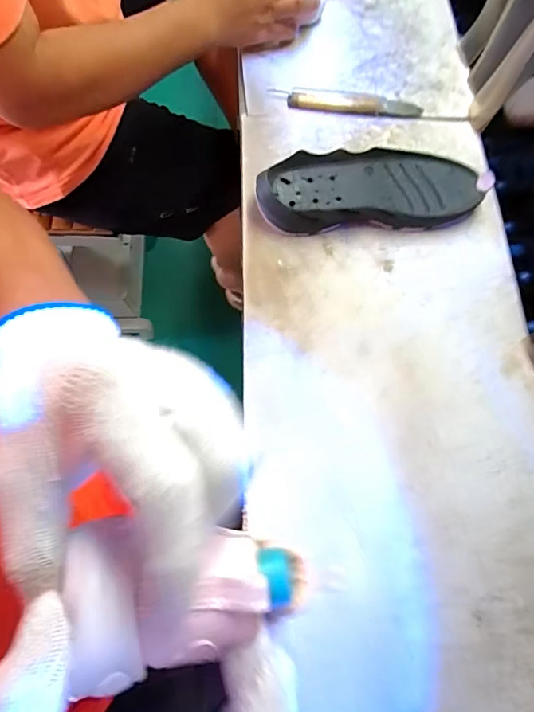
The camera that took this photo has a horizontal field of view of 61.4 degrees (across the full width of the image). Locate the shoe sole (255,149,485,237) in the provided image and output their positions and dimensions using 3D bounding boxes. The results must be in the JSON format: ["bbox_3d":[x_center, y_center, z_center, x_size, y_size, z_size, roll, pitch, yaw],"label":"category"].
[{"bbox_3d":[0.112,-0.186,0.498,0.247,0.034,0.095,-6,70,-5],"label":"shoe sole"}]

